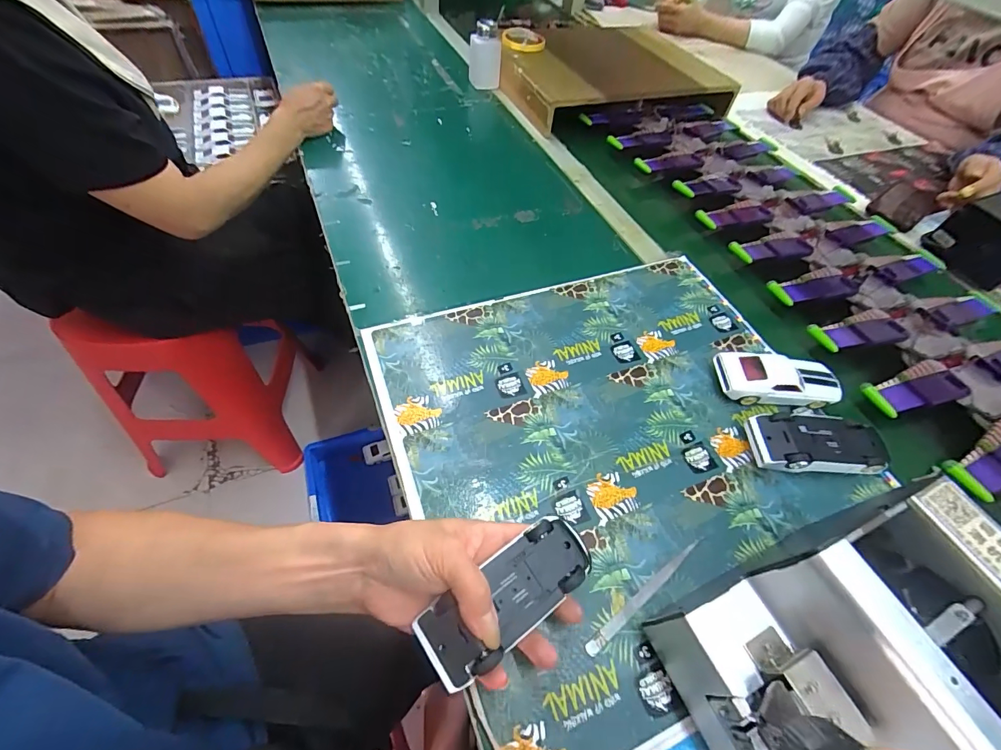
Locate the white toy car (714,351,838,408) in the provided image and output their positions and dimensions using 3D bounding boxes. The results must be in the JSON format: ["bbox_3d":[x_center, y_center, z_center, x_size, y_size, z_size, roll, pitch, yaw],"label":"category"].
[{"bbox_3d":[0.302,0.007,0.461,0.125,0.036,0.053,6,55,0],"label":"white toy car"}]

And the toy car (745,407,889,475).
[{"bbox_3d":[0.309,0.069,0.417,0.126,0.036,0.057,3,55,-2],"label":"toy car"}]

